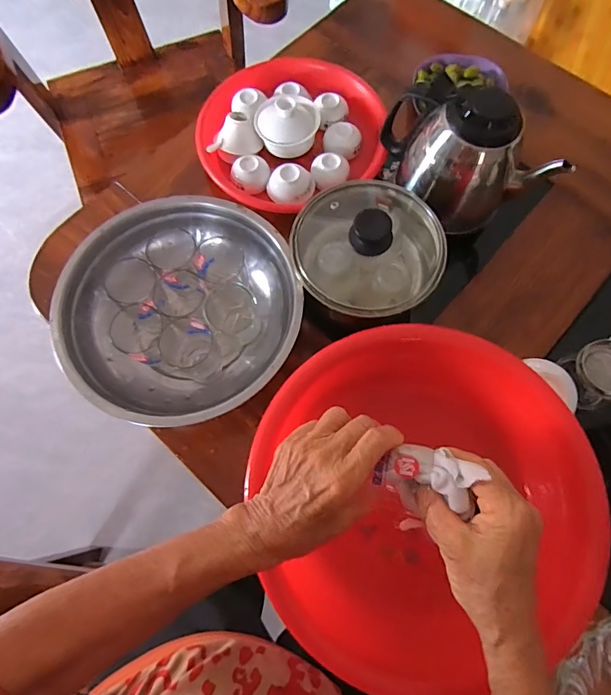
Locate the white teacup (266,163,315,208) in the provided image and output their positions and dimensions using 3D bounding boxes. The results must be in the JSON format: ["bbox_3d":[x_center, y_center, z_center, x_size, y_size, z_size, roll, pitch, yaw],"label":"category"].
[{"bbox_3d":[-0.019,-0.209,0.561,0.057,0.027,0.047,17,73,6],"label":"white teacup"}]

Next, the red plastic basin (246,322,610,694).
[{"bbox_3d":[0.101,0.138,0.417,0.297,0.092,0.299,0,72,0],"label":"red plastic basin"}]

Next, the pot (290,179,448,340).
[{"bbox_3d":[0.065,-0.096,0.484,0.157,0.120,0.142,12,72,4],"label":"pot"}]

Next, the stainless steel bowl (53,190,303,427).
[{"bbox_3d":[-0.137,-0.040,0.489,0.256,0.083,0.251,0,72,0],"label":"stainless steel bowl"}]

